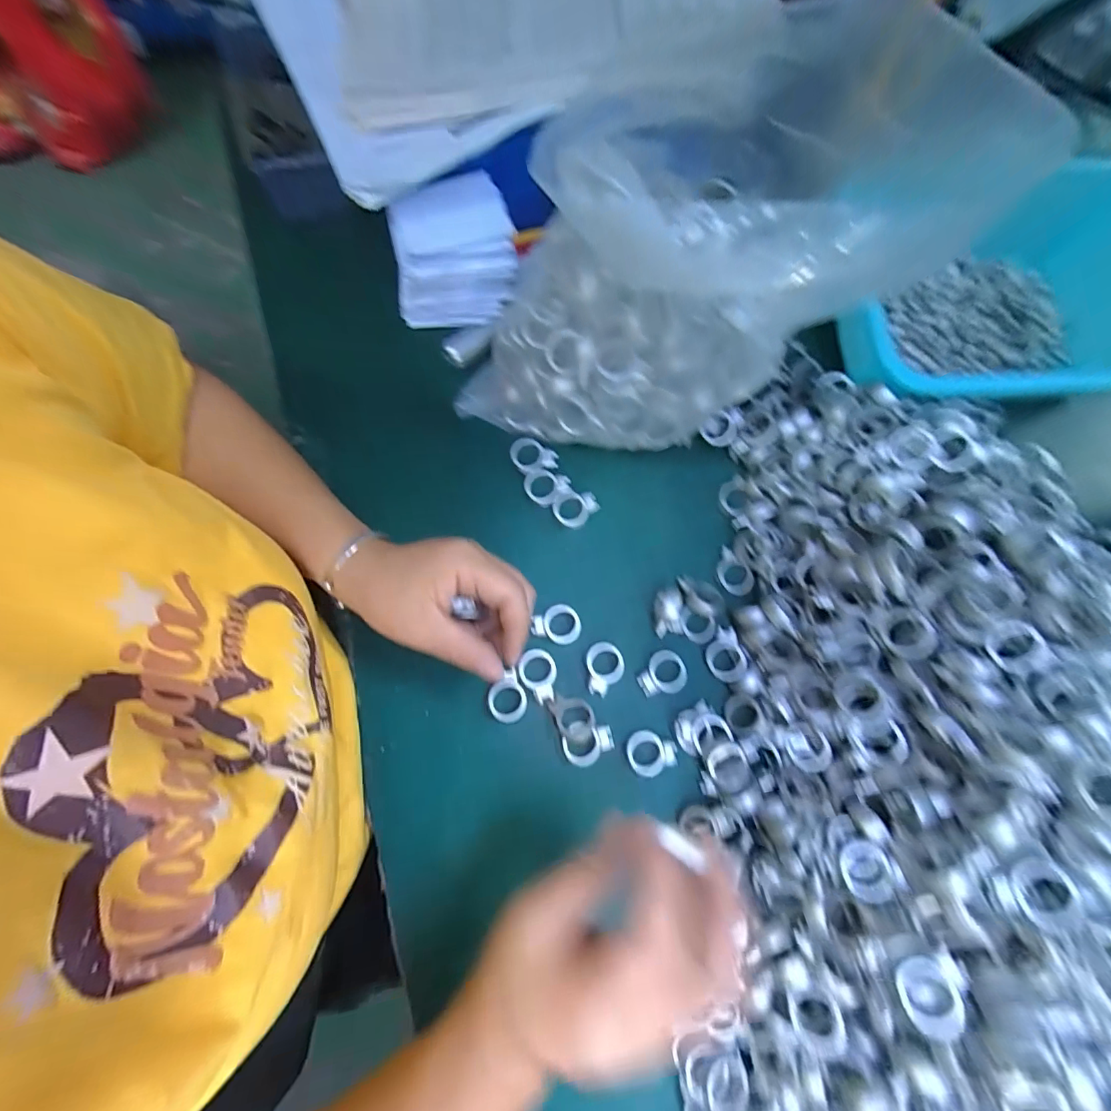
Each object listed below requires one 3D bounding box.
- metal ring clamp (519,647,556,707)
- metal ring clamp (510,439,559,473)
[{"bbox_3d":[-0.012,0.083,0.326,0.025,0.004,0.036,-9,78,-3],"label":"metal ring clamp"},{"bbox_3d":[-0.016,-0.076,0.362,0.035,0.008,0.026,28,78,5],"label":"metal ring clamp"}]

